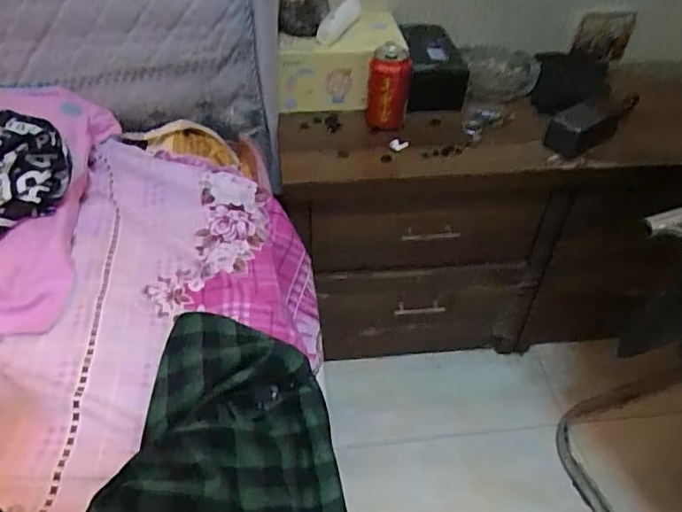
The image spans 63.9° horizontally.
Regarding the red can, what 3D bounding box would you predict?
[{"bbox_3d":[0.072,-0.258,0.839,0.063,0.115,0.079,3,44,1],"label":"red can"}]

